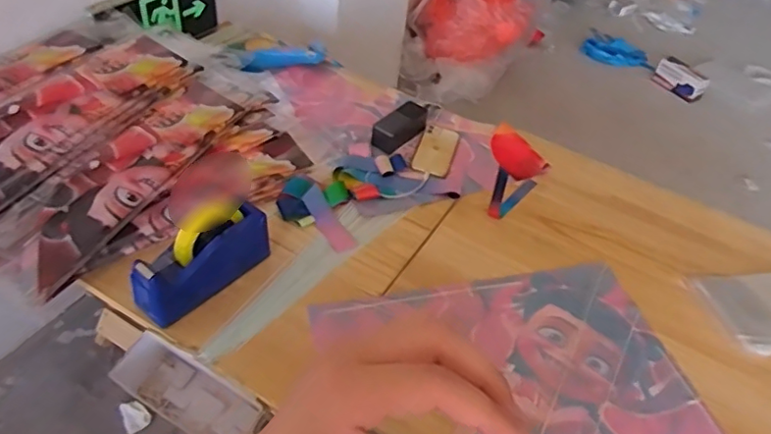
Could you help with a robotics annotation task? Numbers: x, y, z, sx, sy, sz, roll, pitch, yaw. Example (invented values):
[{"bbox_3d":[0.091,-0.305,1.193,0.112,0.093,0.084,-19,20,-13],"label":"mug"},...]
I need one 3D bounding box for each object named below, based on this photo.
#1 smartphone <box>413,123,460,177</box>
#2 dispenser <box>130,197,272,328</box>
[{"bbox_3d":[0.106,-0.139,1.184,0.073,0.016,0.155,15,46,9],"label":"smartphone"},{"bbox_3d":[-0.258,0.050,0.824,0.203,0.119,0.065,-30,55,-33],"label":"dispenser"}]

